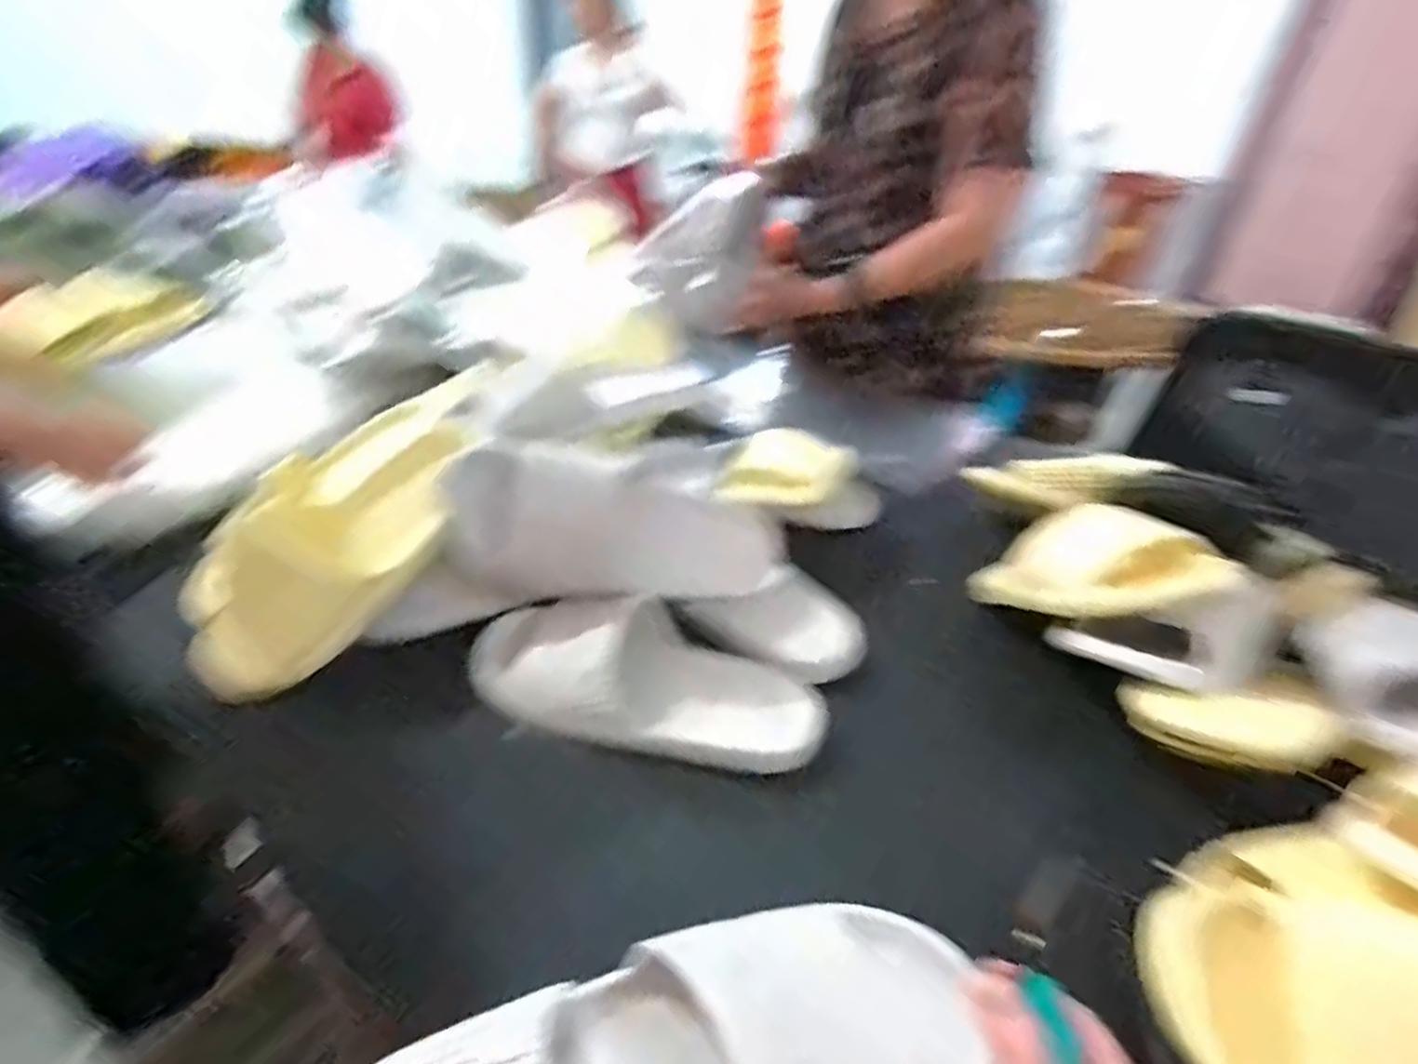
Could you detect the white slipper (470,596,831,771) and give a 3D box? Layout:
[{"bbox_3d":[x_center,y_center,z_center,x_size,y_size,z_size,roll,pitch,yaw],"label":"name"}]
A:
[{"bbox_3d":[-0.051,0.104,0.533,0.273,0.069,0.112,7,33,5],"label":"white slipper"}]

